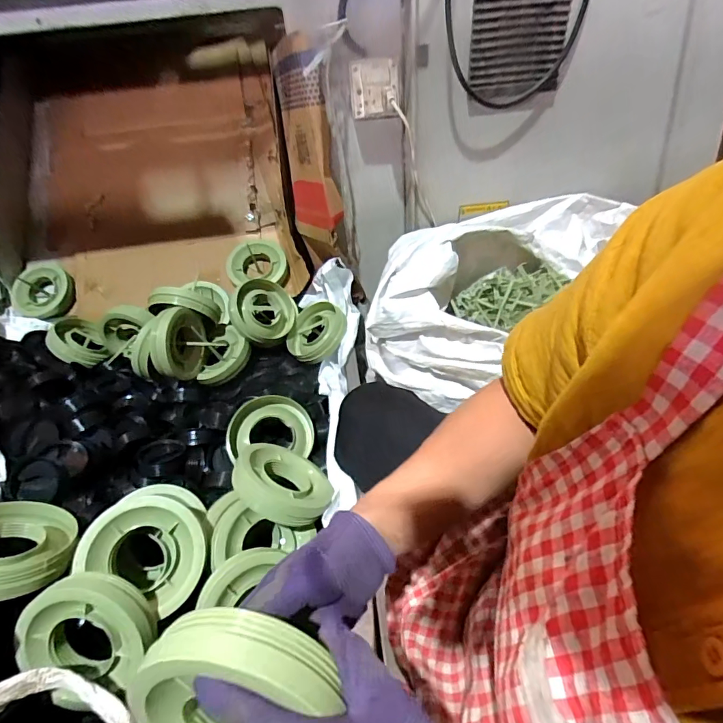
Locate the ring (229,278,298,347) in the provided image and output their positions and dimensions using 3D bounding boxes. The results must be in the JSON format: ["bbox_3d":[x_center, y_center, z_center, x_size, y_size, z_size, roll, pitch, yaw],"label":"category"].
[{"bbox_3d":[-0.195,-0.100,0.901,0.149,0.049,0.139,2,73,-41],"label":"ring"}]

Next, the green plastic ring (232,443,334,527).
[{"bbox_3d":[-0.107,0.164,0.586,0.134,0.039,0.131,6,27,-43],"label":"green plastic ring"}]

